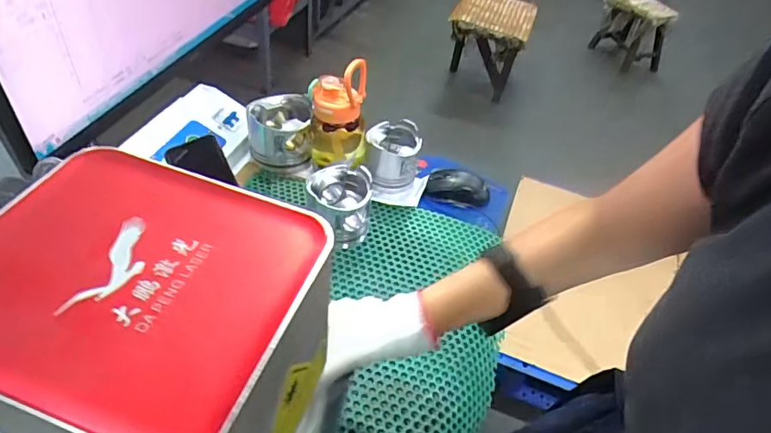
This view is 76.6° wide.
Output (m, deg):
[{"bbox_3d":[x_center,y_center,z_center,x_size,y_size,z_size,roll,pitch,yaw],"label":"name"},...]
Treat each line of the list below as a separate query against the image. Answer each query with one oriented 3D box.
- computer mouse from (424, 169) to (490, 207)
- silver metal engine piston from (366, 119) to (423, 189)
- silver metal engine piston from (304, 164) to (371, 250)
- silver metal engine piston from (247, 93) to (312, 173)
[{"bbox_3d":[0.127,-0.050,0.842,0.107,0.030,0.066,6,45,-2],"label":"computer mouse"},{"bbox_3d":[0.011,-0.105,0.833,0.089,0.076,0.088,0,45,-8],"label":"silver metal engine piston"},{"bbox_3d":[-0.066,-0.017,0.707,0.086,0.084,0.084,4,45,-4],"label":"silver metal engine piston"},{"bbox_3d":[-0.182,-0.144,0.842,0.104,0.085,0.105,-2,46,-10],"label":"silver metal engine piston"}]

